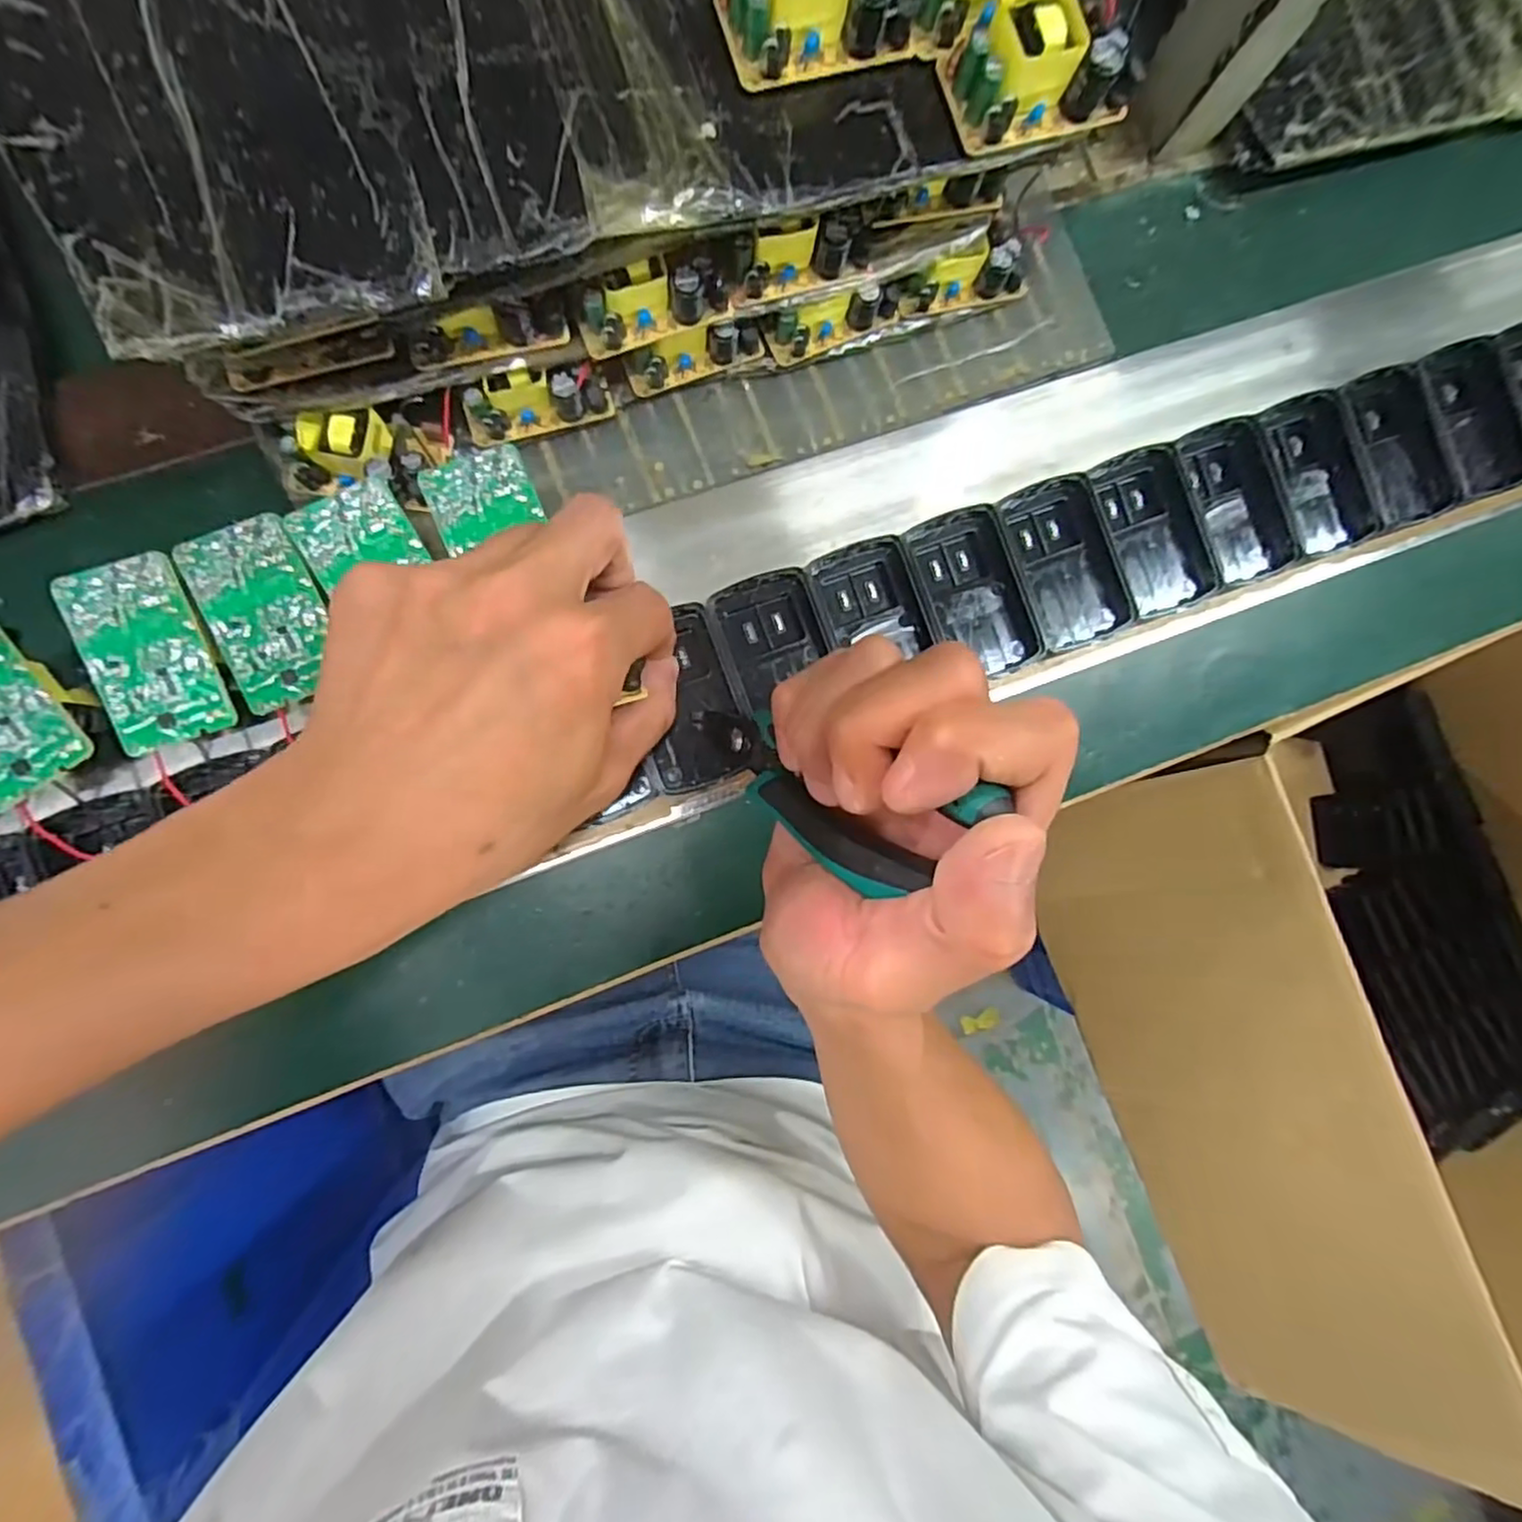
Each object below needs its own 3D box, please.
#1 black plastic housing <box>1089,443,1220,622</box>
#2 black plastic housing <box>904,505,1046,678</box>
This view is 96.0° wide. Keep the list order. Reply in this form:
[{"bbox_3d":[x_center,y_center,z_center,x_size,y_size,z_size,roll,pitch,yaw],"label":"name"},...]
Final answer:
[{"bbox_3d":[0.170,-0.100,0.300,0.039,0.013,0.069,-19,90,-7],"label":"black plastic housing"},{"bbox_3d":[0.090,-0.070,0.291,0.041,0.012,0.070,-20,90,-7],"label":"black plastic housing"}]

